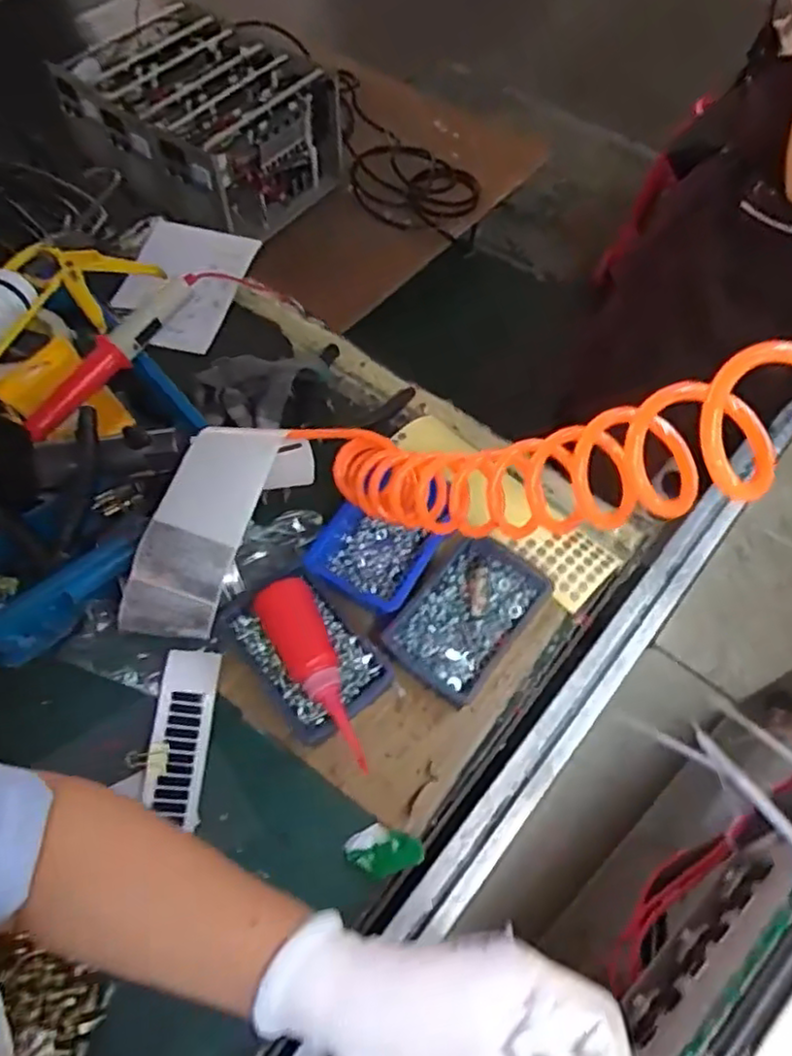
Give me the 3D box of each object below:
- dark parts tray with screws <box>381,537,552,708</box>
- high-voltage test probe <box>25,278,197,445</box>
[{"bbox_3d":[0.065,0.083,0.621,0.093,0.045,0.148,35,65,18],"label":"dark parts tray with screws"},{"bbox_3d":[-0.285,-0.175,0.692,0.220,0.030,0.036,-46,69,-3],"label":"high-voltage test probe"}]

